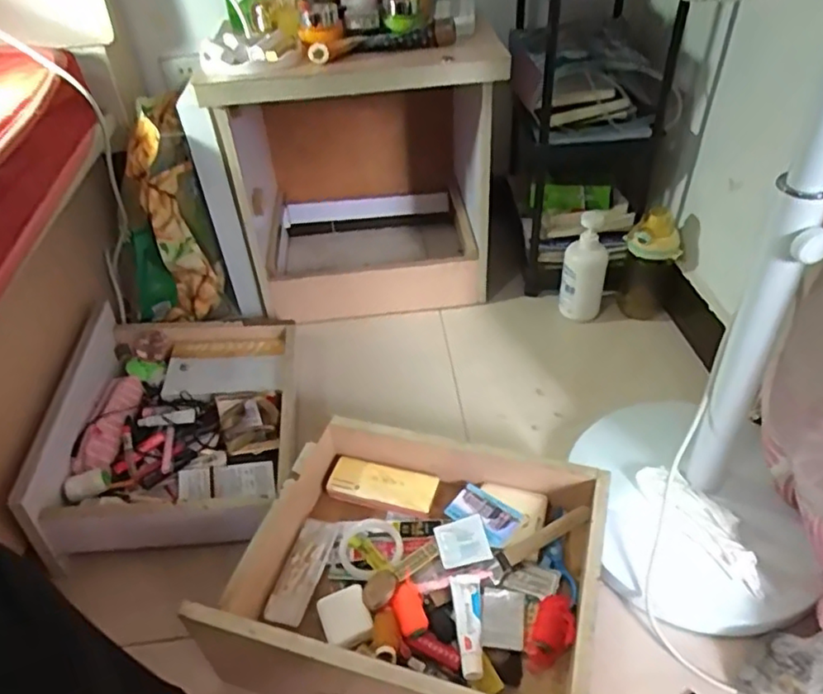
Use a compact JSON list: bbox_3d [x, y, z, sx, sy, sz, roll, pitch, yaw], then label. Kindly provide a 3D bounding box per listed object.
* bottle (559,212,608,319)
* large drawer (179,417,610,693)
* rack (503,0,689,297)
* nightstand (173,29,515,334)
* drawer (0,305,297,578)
[{"bbox_3d":[0.305,-0.136,1.097,0.072,0.185,0.068,9,43,15],"label":"bottle"},{"bbox_3d":[0.015,0.244,0.699,0.370,0.152,0.334,7,43,12],"label":"large drawer"},{"bbox_3d":[0.306,-0.419,1.108,0.271,0.543,0.335,5,42,10],"label":"rack"},{"bbox_3d":[-0.121,-0.342,1.207,0.468,0.517,0.447,-6,41,-2],"label":"nightstand"},{"bbox_3d":[-0.343,0.090,0.905,0.323,0.114,0.410,-7,41,-3],"label":"drawer"}]

